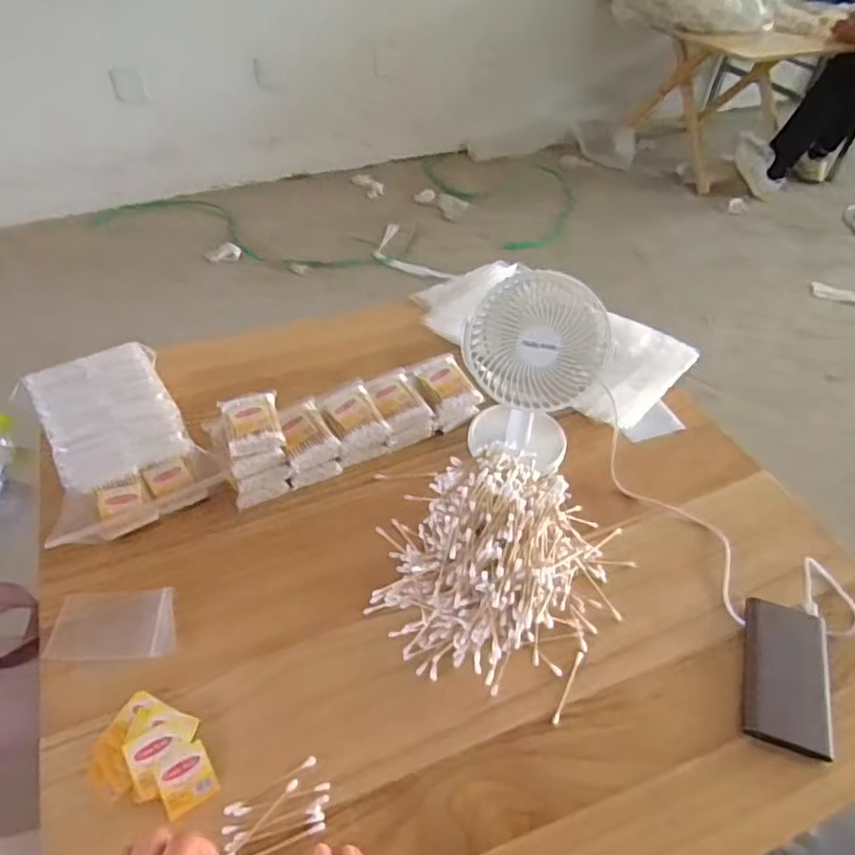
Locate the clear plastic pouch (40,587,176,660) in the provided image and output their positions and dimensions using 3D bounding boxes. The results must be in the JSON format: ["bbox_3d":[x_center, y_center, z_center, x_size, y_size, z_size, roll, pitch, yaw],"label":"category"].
[{"bbox_3d":[-0.283,0.178,0.579,0.105,0.004,0.064,-3,46,-7],"label":"clear plastic pouch"}]

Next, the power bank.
[{"bbox_3d":[0.320,0.214,0.572,0.069,0.015,0.134,17,47,12],"label":"power bank"}]

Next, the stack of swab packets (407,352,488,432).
[{"bbox_3d":[0.017,-0.041,0.778,0.062,0.052,0.081,-21,50,-22],"label":"stack of swab packets"}]

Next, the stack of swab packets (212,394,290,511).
[{"bbox_3d":[-0.191,0.023,0.693,0.073,0.067,0.110,-10,47,-14],"label":"stack of swab packets"}]

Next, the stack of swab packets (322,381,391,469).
[{"bbox_3d":[-0.082,0.000,0.733,0.059,0.053,0.075,-17,49,-19],"label":"stack of swab packets"}]

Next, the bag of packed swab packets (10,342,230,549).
[{"bbox_3d":[-0.345,0.011,0.691,0.169,0.074,0.214,-28,53,-28],"label":"bag of packed swab packets"}]

